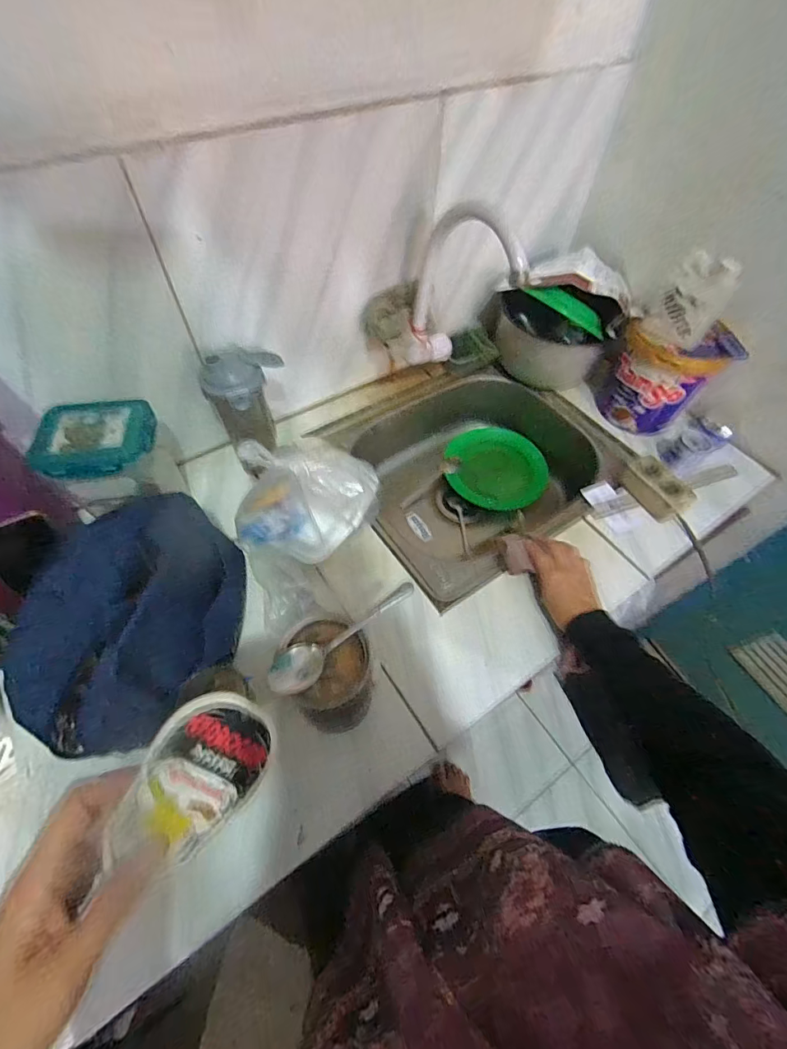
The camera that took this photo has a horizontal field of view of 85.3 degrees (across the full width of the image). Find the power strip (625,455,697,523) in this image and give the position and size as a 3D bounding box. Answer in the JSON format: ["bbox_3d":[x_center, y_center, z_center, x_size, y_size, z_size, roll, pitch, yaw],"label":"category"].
[{"bbox_3d":[0.427,-0.060,0.696,0.059,0.048,0.104,-19,60,-14],"label":"power strip"}]

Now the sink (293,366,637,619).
[{"bbox_3d":[0.148,-0.092,0.829,0.487,0.152,0.409,-29,63,-19],"label":"sink"}]

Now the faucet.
[{"bbox_3d":[0.093,-0.346,0.646,0.090,0.291,0.155,-30,89,-20],"label":"faucet"}]

